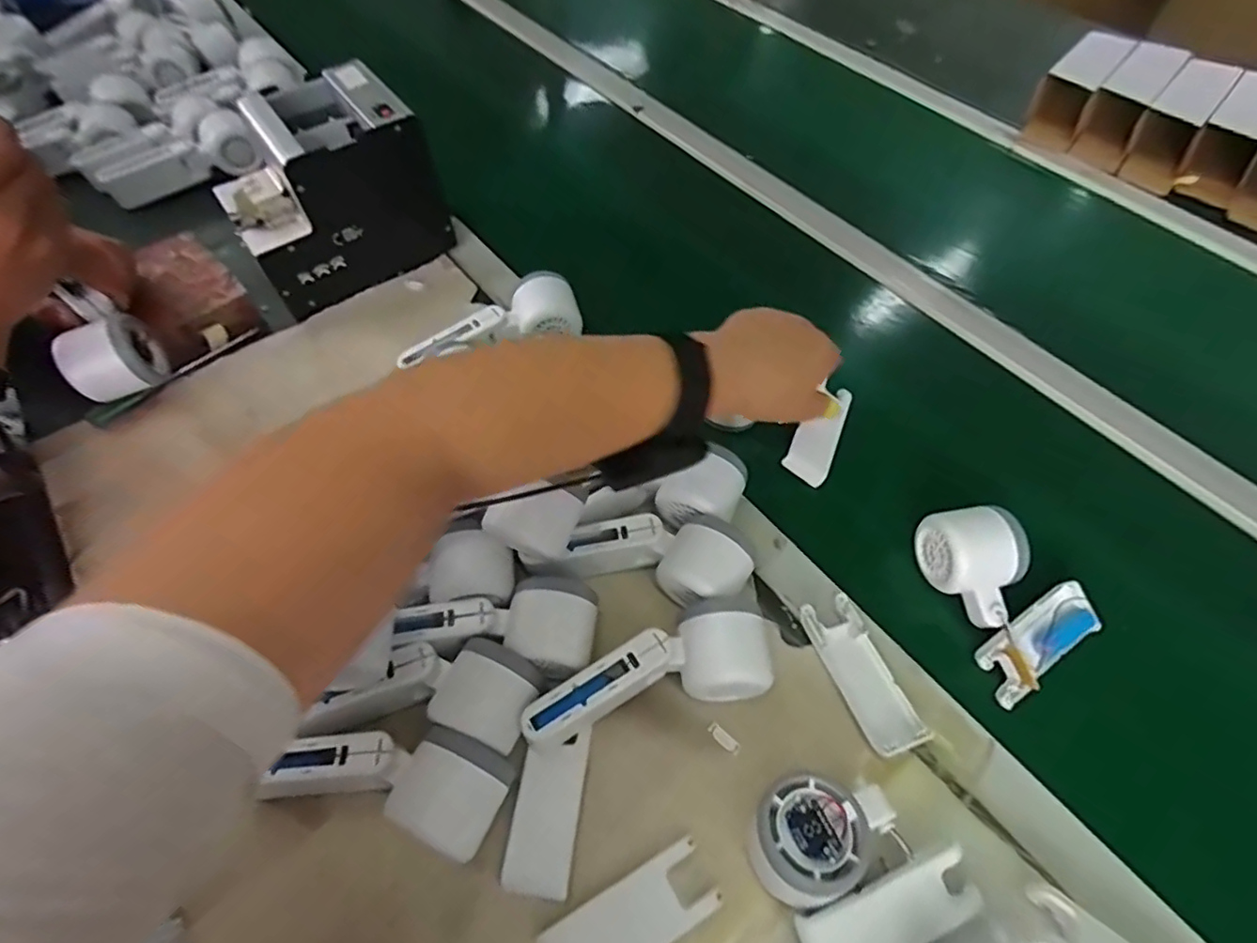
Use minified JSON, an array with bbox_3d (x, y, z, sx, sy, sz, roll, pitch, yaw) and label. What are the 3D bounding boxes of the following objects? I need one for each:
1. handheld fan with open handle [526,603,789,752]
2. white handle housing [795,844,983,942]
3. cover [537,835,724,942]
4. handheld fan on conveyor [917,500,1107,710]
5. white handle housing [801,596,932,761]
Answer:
[{"bbox_3d":[0.016,0.133,0.404,0.166,0.051,0.059,-11,58,-8],"label":"handheld fan with open handle"},{"bbox_3d":[0.146,0.249,0.342,0.102,0.017,0.041,-18,83,-6],"label":"white handle housing"},{"bbox_3d":[0.002,0.256,0.345,0.100,0.013,0.040,-25,61,-17],"label":"cover"},{"bbox_3d":[0.266,0.084,0.442,0.098,0.057,0.125,-31,63,-20],"label":"handheld fan on conveyor"},{"bbox_3d":[0.161,0.140,0.422,0.041,0.017,0.106,-16,59,-11],"label":"white handle housing"}]

